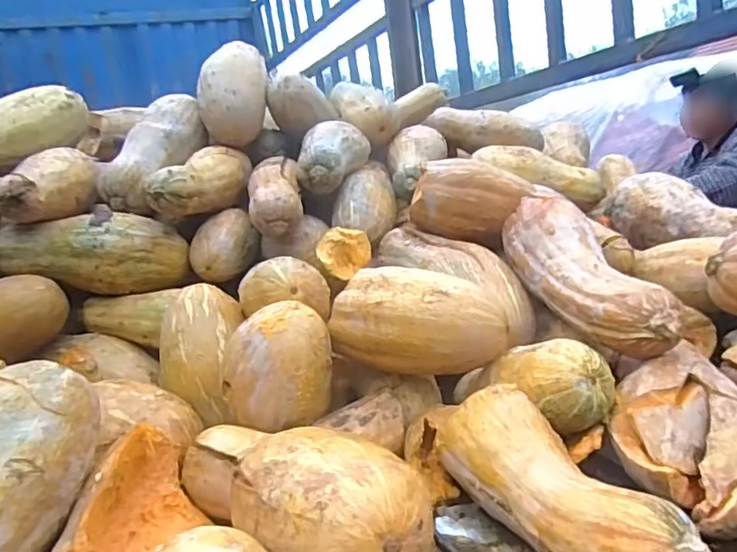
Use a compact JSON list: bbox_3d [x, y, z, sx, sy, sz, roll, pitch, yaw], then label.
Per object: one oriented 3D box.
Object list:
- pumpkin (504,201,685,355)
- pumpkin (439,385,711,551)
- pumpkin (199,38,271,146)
[{"bbox_3d":[0.278,-0.007,0.761,0.104,0.094,0.342,-9,31,-9],"label":"pumpkin"},{"bbox_3d":[0.168,0.189,0.525,0.087,0.092,0.266,-13,13,-24],"label":"pumpkin"},{"bbox_3d":[-0.274,-0.370,1.174,0.133,0.258,0.122,1,-27,-13],"label":"pumpkin"}]

